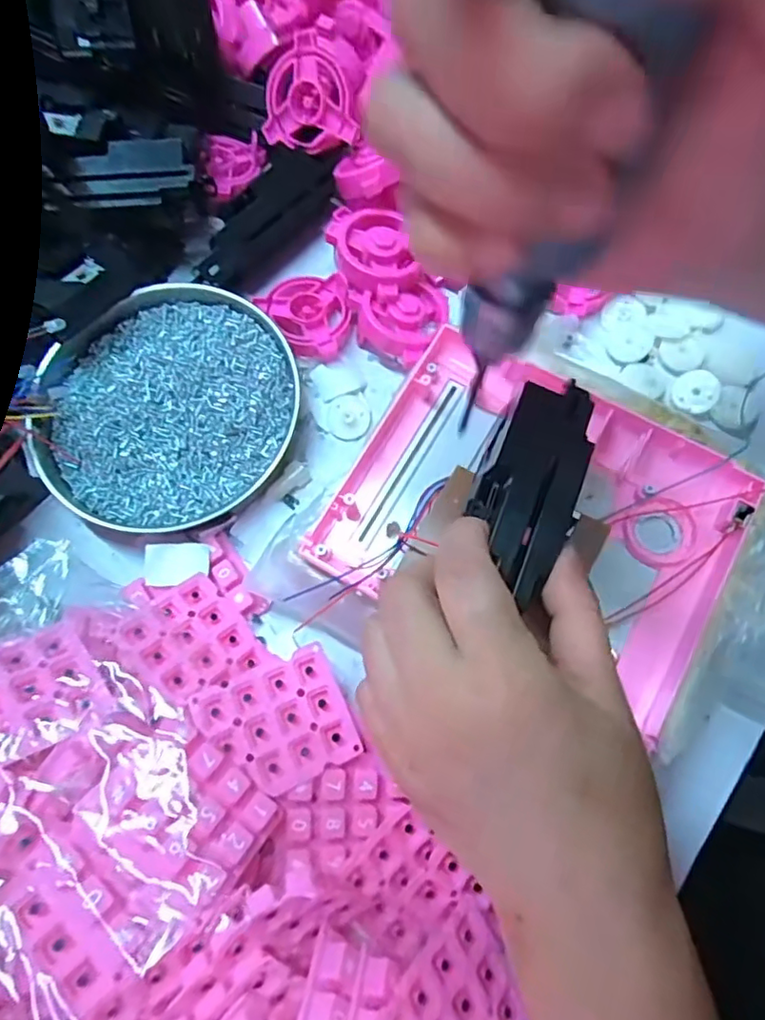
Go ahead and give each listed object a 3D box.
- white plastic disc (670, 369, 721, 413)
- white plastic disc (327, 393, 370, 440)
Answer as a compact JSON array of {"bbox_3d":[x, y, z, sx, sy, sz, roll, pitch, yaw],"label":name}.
[{"bbox_3d":[0.164,-0.062,0.307,0.022,0.004,0.022,1,92,18],"label":"white plastic disc"},{"bbox_3d":[-0.018,-0.050,0.314,0.023,0.006,0.023,0,74,1],"label":"white plastic disc"}]

